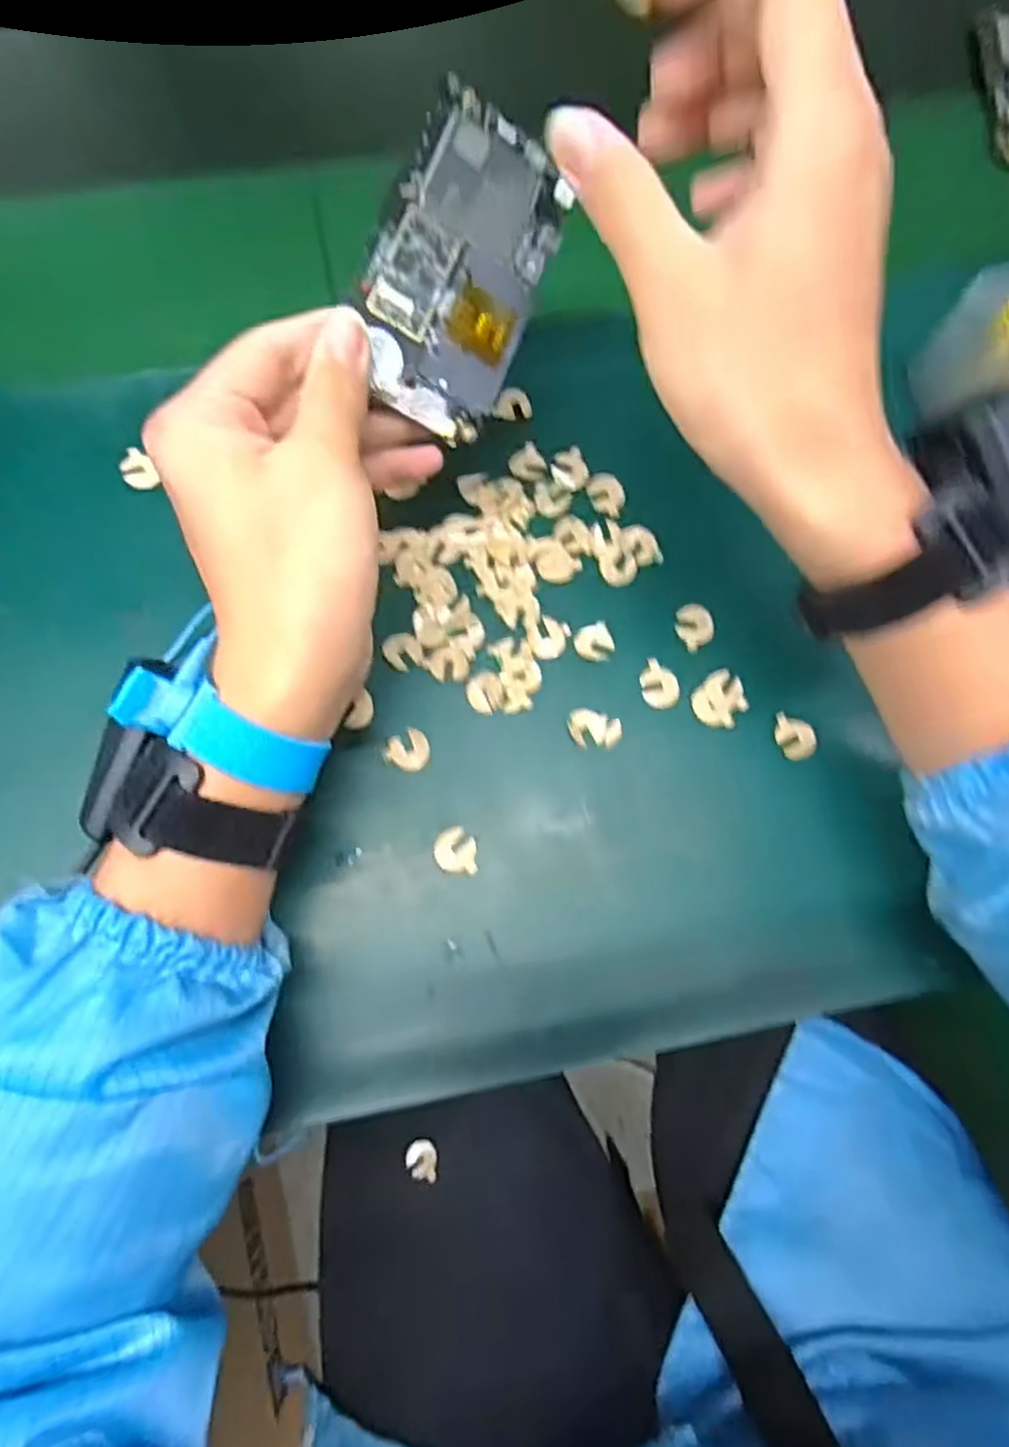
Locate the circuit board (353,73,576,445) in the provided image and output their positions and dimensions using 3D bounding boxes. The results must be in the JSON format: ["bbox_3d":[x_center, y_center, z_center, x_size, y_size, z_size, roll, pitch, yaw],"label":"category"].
[{"bbox_3d":[-0.017,-0.179,0.298,0.062,0.005,0.125,24,85,-21],"label":"circuit board"}]

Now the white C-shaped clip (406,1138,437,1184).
[{"bbox_3d":[-0.049,0.258,0.448,0.018,0.006,0.020,1,74,0],"label":"white C-shaped clip"}]

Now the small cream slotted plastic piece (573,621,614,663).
[{"bbox_3d":[0.042,-0.038,0.352,0.018,0.004,0.018,0,74,0],"label":"small cream slotted plastic piece"}]

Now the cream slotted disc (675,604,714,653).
[{"bbox_3d":[0.090,-0.046,0.357,0.019,0.004,0.021,-30,80,-5],"label":"cream slotted disc"}]

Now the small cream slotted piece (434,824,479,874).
[{"bbox_3d":[-0.021,0.055,0.327,0.017,0.004,0.020,-8,81,-8],"label":"small cream slotted piece"}]

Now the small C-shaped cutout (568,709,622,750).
[{"bbox_3d":[0.040,0.003,0.341,0.023,0.004,0.017,16,74,2],"label":"small C-shaped cutout"}]

